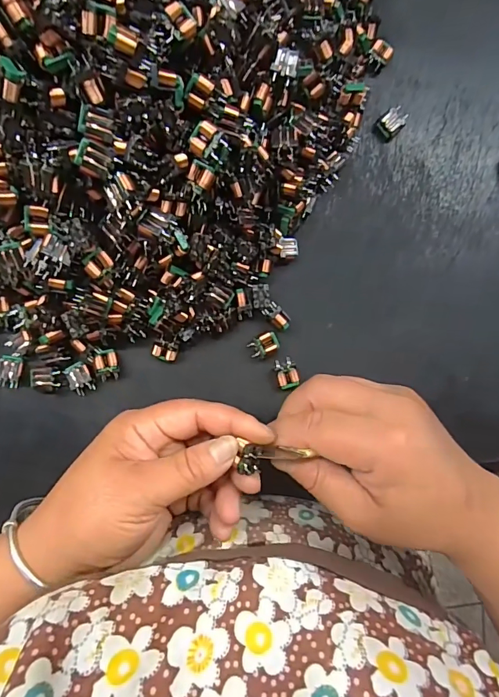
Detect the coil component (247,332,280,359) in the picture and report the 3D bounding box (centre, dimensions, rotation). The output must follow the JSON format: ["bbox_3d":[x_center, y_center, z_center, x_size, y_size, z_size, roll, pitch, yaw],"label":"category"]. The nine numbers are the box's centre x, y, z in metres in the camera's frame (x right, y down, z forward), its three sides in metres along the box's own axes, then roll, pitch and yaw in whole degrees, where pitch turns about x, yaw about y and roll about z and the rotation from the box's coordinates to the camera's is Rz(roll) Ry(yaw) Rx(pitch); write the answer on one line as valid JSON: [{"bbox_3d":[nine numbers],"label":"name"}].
[{"bbox_3d":[0.010,-0.002,0.291,0.021,0.006,0.014,-32,94,-5],"label":"coil component"}]

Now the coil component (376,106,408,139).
[{"bbox_3d":[0.099,-0.156,0.298,0.017,0.008,0.016,-43,95,-5],"label":"coil component"}]

